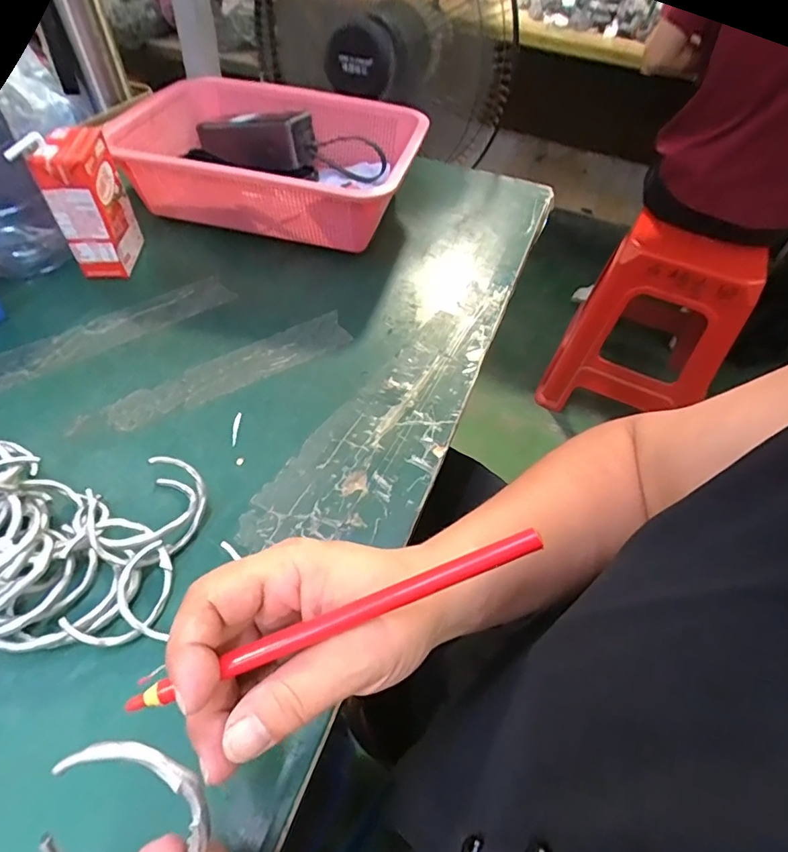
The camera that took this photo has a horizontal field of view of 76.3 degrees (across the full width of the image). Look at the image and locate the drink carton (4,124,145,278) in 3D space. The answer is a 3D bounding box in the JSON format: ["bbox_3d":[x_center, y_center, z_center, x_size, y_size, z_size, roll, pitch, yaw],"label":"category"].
[{"bbox_3d":[-0.270,-0.196,0.447,0.048,0.117,0.071,-1,51,-5],"label":"drink carton"}]

